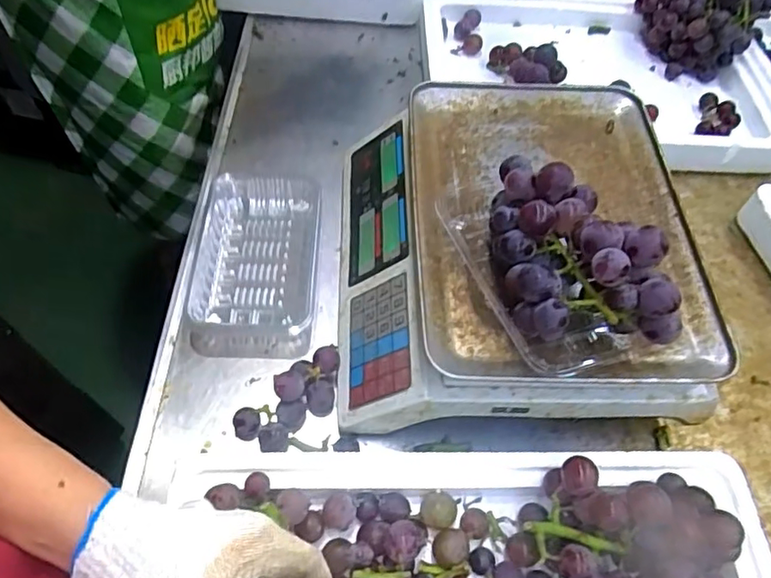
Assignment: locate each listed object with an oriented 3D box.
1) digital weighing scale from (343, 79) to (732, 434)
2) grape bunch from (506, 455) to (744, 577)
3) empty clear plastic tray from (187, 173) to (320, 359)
[{"bbox_3d":[0.111,-0.049,0.524,0.301,0.099,0.335,2,57,-4],"label":"digital weighing scale"},{"bbox_3d":[0.179,0.175,0.402,0.157,0.079,0.093,11,57,2],"label":"grape bunch"},{"bbox_3d":[-0.129,-0.029,0.566,0.119,0.037,0.200,1,57,-4],"label":"empty clear plastic tray"}]

